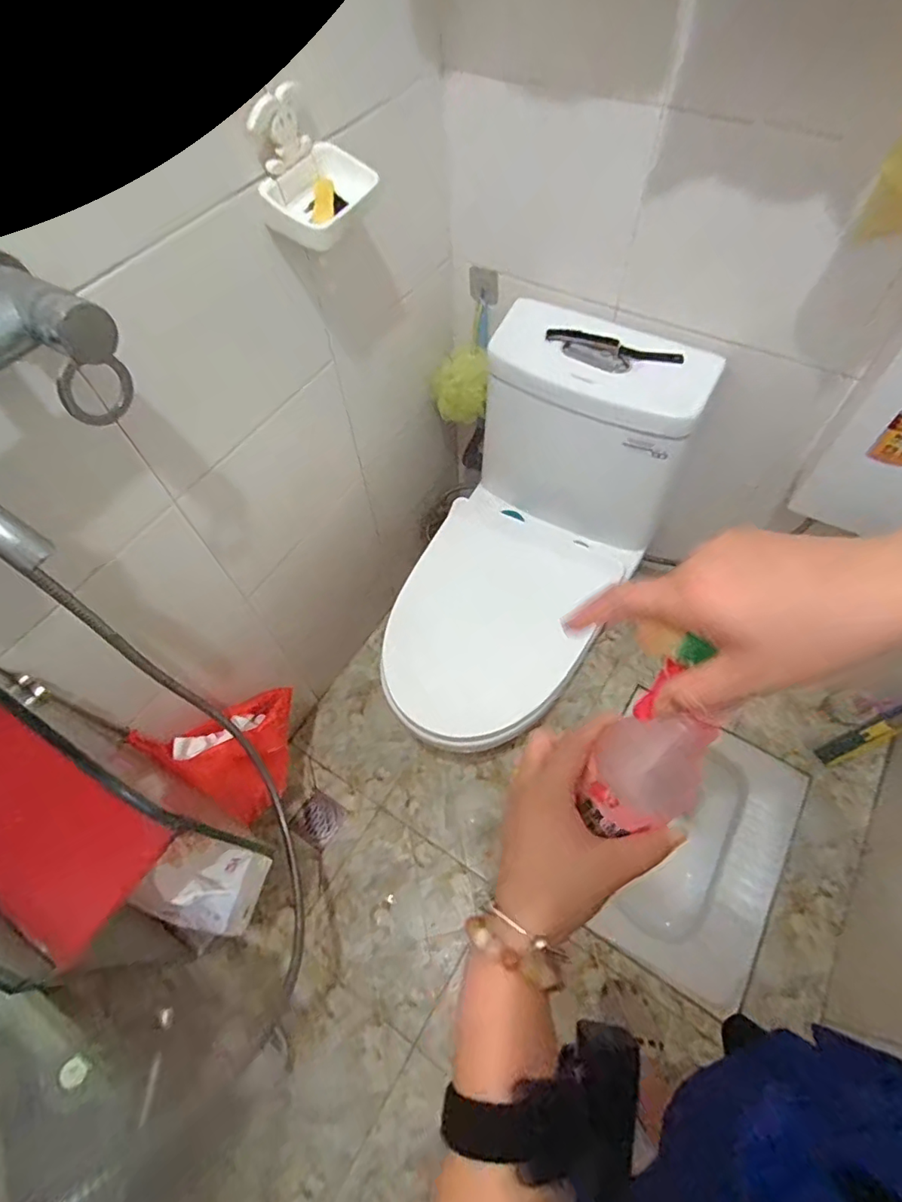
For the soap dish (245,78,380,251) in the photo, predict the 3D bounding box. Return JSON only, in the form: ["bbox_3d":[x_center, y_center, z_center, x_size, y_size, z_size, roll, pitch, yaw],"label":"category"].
[{"bbox_3d":[-0.157,-0.483,0.595,0.081,0.108,0.126,29,65,17],"label":"soap dish"}]

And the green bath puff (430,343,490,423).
[{"bbox_3d":[0.015,-0.438,1.070,0.116,0.126,0.102,-3,60,0],"label":"green bath puff"}]

